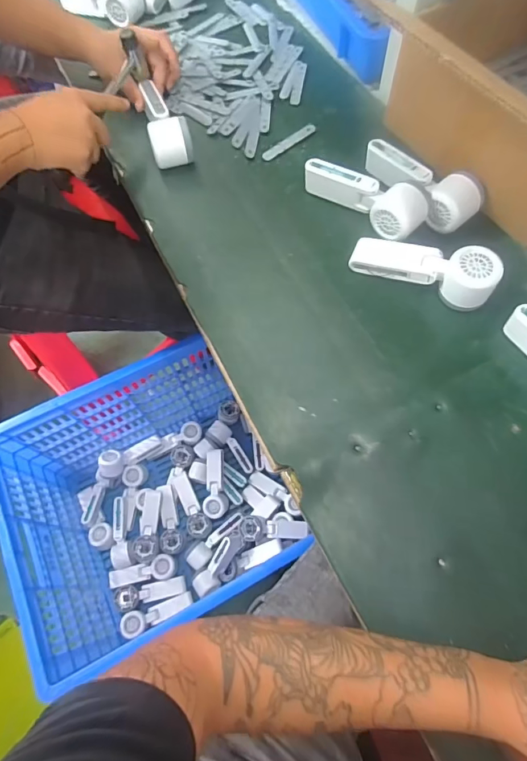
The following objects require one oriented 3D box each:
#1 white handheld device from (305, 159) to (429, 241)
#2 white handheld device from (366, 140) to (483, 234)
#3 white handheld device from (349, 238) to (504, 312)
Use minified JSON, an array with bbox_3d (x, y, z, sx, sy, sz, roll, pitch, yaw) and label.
[{"bbox_3d":[0.129,-0.242,0.566,0.165,0.047,0.051,41,74,18],"label":"white handheld device"},{"bbox_3d":[0.203,-0.260,0.565,0.059,0.050,0.163,-33,69,-12],"label":"white handheld device"},{"bbox_3d":[0.187,-0.135,0.516,0.163,0.049,0.054,19,68,10],"label":"white handheld device"}]

